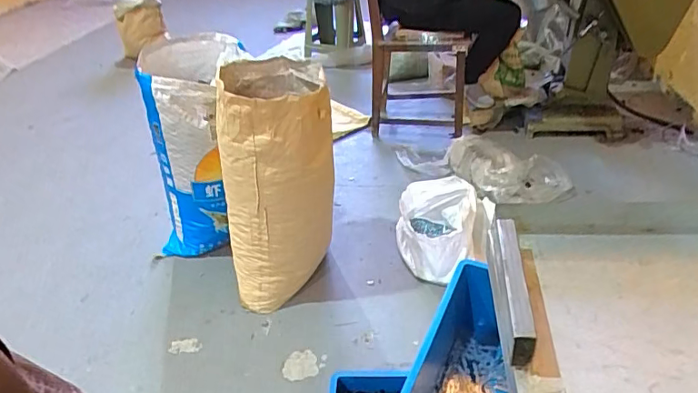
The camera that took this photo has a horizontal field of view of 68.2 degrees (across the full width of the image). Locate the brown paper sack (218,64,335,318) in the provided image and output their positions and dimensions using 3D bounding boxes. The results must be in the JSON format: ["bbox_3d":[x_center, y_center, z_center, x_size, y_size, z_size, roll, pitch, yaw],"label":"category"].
[{"bbox_3d":[-0.223,-0.053,1.631,0.349,0.663,0.402,-7,34,-5],"label":"brown paper sack"}]

